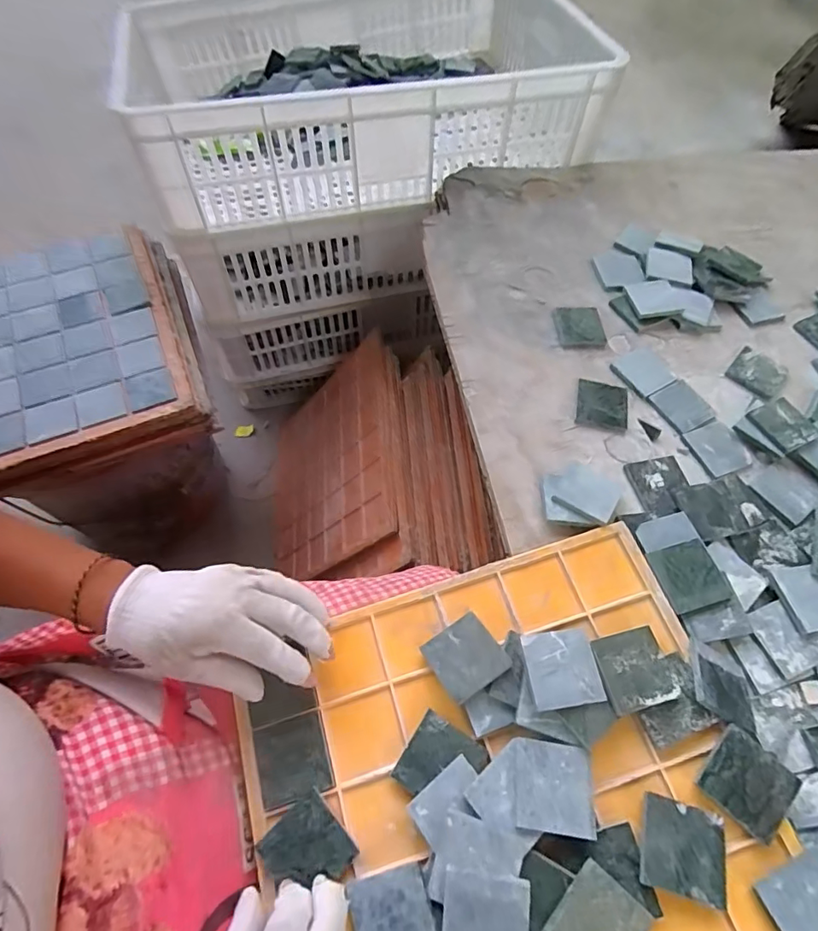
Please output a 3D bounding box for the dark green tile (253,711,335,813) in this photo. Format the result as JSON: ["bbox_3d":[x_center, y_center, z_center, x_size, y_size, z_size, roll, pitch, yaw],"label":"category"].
[{"bbox_3d":[-0.081,0.203,0.352,0.048,0.007,0.049,-14,63,-10],"label":"dark green tile"}]

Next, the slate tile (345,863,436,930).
[{"bbox_3d":[-0.009,0.270,0.300,0.049,0.005,0.049,-24,58,7],"label":"slate tile"}]

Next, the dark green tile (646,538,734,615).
[{"bbox_3d":[0.212,0.083,0.387,0.045,0.009,0.048,-13,63,-9],"label":"dark green tile"}]

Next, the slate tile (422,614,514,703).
[{"bbox_3d":[0.041,0.138,0.368,0.047,0.006,0.051,-31,47,-15],"label":"slate tile"}]

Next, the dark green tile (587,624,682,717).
[{"bbox_3d":[0.154,0.138,0.347,0.049,0.006,0.048,-11,63,-8],"label":"dark green tile"}]

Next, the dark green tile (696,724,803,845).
[{"bbox_3d":[0.214,0.198,0.320,0.047,0.007,0.047,41,67,17],"label":"dark green tile"}]

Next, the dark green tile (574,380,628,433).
[{"bbox_3d":[0.182,-0.059,0.480,0.047,0.004,0.049,10,62,3],"label":"dark green tile"}]

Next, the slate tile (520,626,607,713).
[{"bbox_3d":[0.105,0.139,0.351,0.047,0.007,0.049,-7,62,-6],"label":"slate tile"}]

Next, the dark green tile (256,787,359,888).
[{"bbox_3d":[-0.064,0.243,0.322,0.049,0.008,0.047,-38,70,-20],"label":"dark green tile"}]

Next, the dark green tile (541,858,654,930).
[{"bbox_3d":[0.107,0.262,0.288,0.045,0.009,0.049,38,67,16],"label":"dark green tile"}]

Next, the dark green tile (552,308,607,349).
[{"bbox_3d":[0.175,-0.141,0.524,0.049,0.008,0.050,-3,62,-4],"label":"dark green tile"}]

